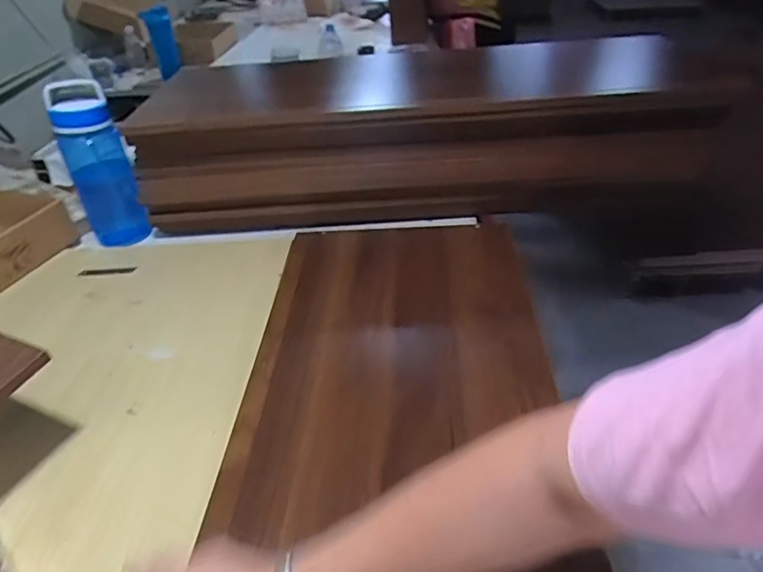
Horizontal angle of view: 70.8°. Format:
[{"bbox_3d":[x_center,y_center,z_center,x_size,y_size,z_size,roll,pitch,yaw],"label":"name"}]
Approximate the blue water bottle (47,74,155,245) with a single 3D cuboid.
[{"bbox_3d":[-0.504,-0.213,0.959,0.094,0.273,0.091,-26,43,-27],"label":"blue water bottle"}]

